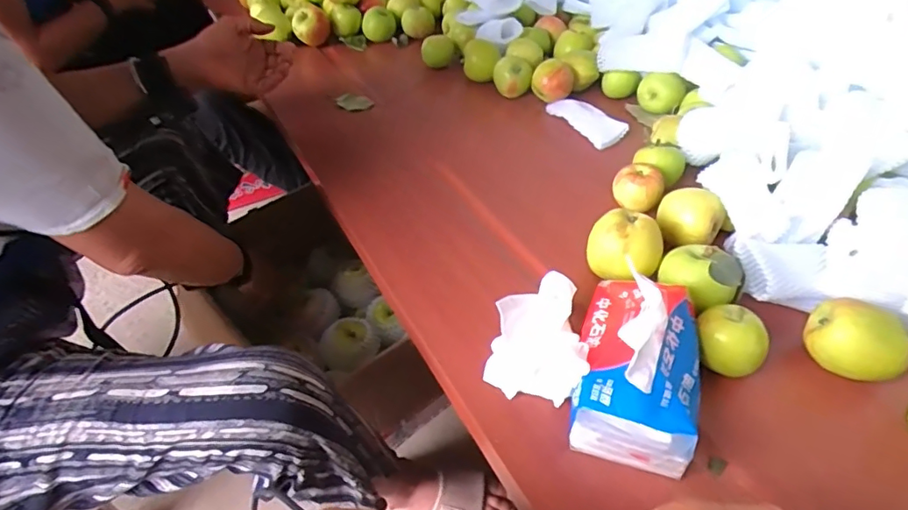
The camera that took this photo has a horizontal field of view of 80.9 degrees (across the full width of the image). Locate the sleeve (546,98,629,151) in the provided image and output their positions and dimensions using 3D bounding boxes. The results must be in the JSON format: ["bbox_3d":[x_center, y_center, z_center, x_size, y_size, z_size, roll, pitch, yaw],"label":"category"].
[{"bbox_3d":[0.195,-0.198,0.780,0.058,0.018,0.121,-22,50,-21],"label":"sleeve"}]

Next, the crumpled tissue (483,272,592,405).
[{"bbox_3d":[0.079,0.075,0.478,0.080,0.066,0.102,15,47,12],"label":"crumpled tissue"}]

